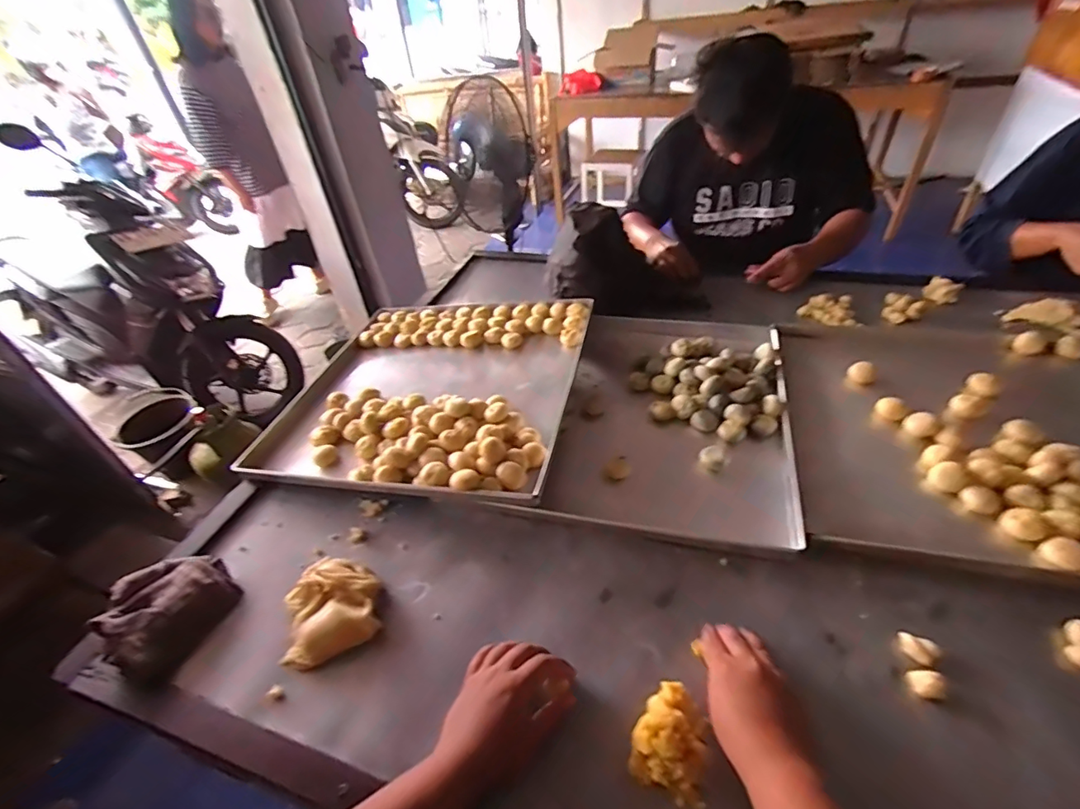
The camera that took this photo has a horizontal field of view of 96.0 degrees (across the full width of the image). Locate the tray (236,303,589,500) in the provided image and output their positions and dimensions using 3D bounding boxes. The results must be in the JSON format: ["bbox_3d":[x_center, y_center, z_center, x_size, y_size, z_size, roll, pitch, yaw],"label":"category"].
[{"bbox_3d":[-0.196,-0.041,0.896,0.523,0.072,0.501,6,43,14],"label":"tray"}]

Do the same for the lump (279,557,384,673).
[{"bbox_3d":[-0.259,0.247,0.604,0.109,0.033,0.124,-15,42,-10],"label":"lump"}]

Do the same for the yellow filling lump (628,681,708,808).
[{"bbox_3d":[0.128,0.316,0.467,0.071,0.041,0.100,9,44,17],"label":"yellow filling lump"}]

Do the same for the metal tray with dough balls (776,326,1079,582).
[{"bbox_3d":[0.653,0.029,0.720,0.518,0.036,0.504,6,43,14],"label":"metal tray with dough balls"}]

